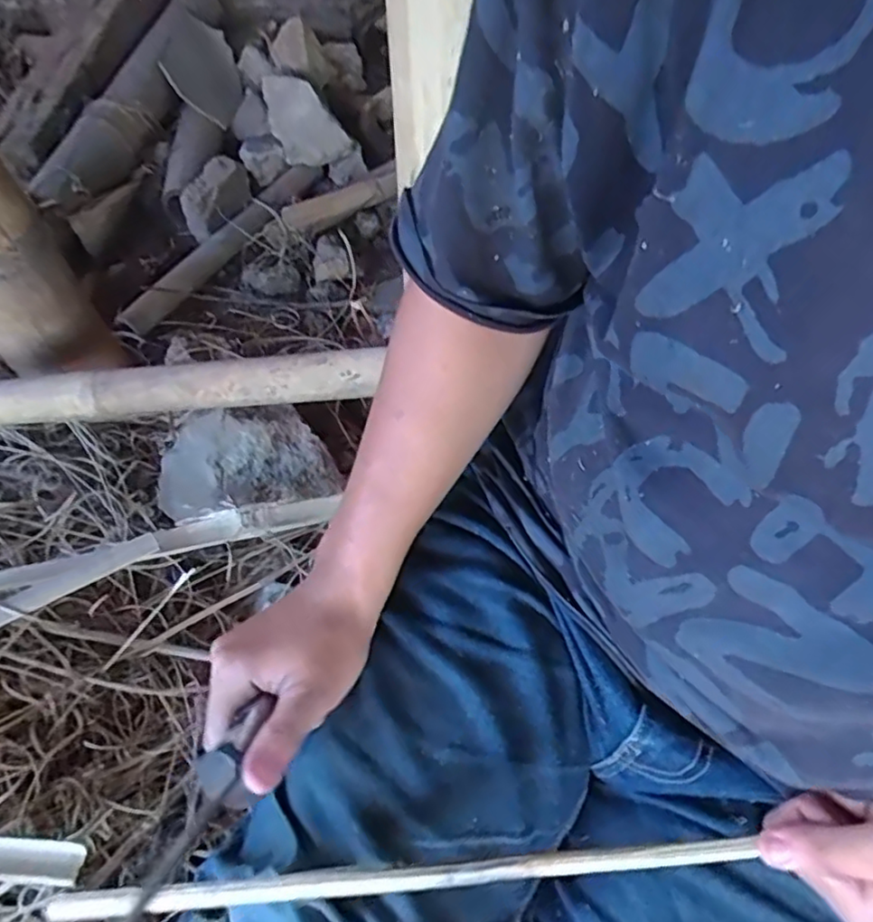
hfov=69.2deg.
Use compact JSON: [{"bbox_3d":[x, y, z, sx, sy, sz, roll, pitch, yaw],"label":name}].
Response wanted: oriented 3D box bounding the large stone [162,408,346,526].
[{"bbox_3d":[-0.197,0.011,0.639,0.163,0.089,0.128,-29,59,-19],"label":"large stone"}]

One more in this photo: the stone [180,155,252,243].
[{"bbox_3d":[-0.310,-0.374,0.893,0.030,0.083,0.120,22,58,16],"label":"stone"}]

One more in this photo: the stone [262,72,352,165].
[{"bbox_3d":[-0.202,-0.522,0.969,0.098,0.083,0.126,-23,58,-16],"label":"stone"}]

